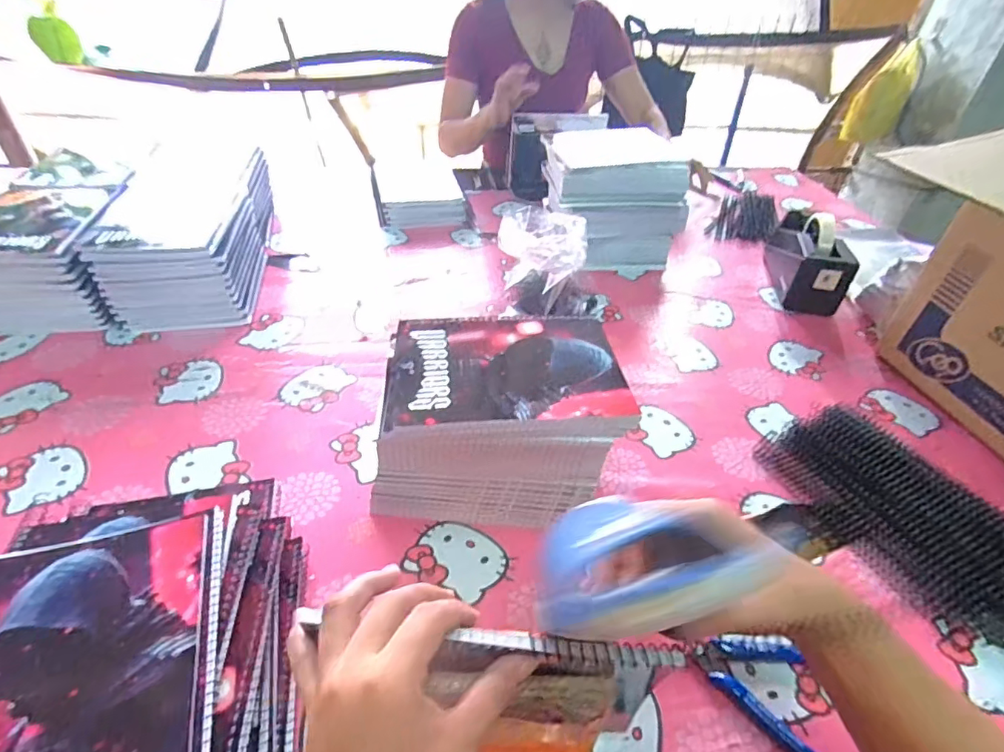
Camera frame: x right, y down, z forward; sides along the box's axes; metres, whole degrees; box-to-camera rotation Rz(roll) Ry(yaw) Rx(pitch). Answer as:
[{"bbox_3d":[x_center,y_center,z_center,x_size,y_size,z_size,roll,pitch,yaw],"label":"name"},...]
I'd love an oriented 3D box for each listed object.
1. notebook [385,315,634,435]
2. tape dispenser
[{"bbox_3d":[0.003,-0.009,0.465,0.205,0.008,0.141,-3,41,-7],"label":"notebook"},{"bbox_3d":[0.499,-0.198,0.848,0.086,0.115,0.192,13,42,11],"label":"tape dispenser"}]

